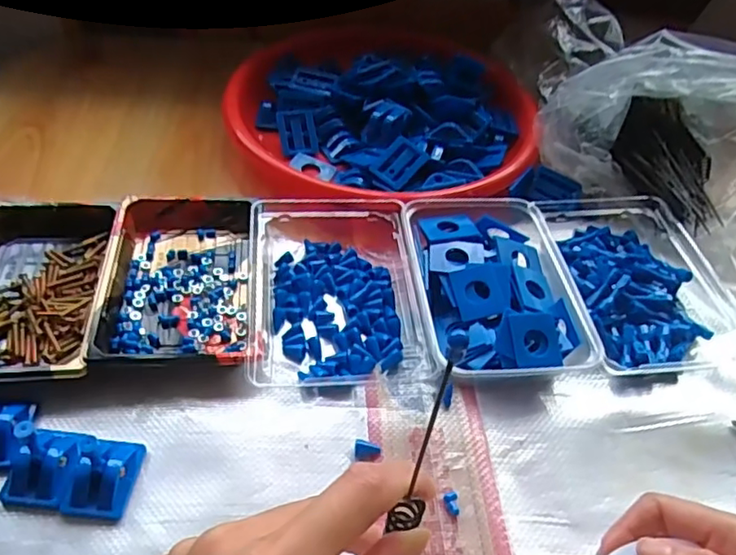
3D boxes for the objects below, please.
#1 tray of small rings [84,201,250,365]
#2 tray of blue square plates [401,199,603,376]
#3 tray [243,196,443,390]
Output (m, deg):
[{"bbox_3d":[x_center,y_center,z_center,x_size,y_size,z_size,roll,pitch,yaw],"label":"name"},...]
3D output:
[{"bbox_3d":[-0.136,-0.001,0.438,0.097,0.025,0.159,-1,46,-7],"label":"tray of small rings"},{"bbox_3d":[0.089,0.008,0.443,0.110,0.037,0.156,-2,46,-7],"label":"tray of blue square plates"},{"bbox_3d":[-0.025,0.001,0.444,0.122,0.028,0.164,-2,46,-7],"label":"tray"}]

